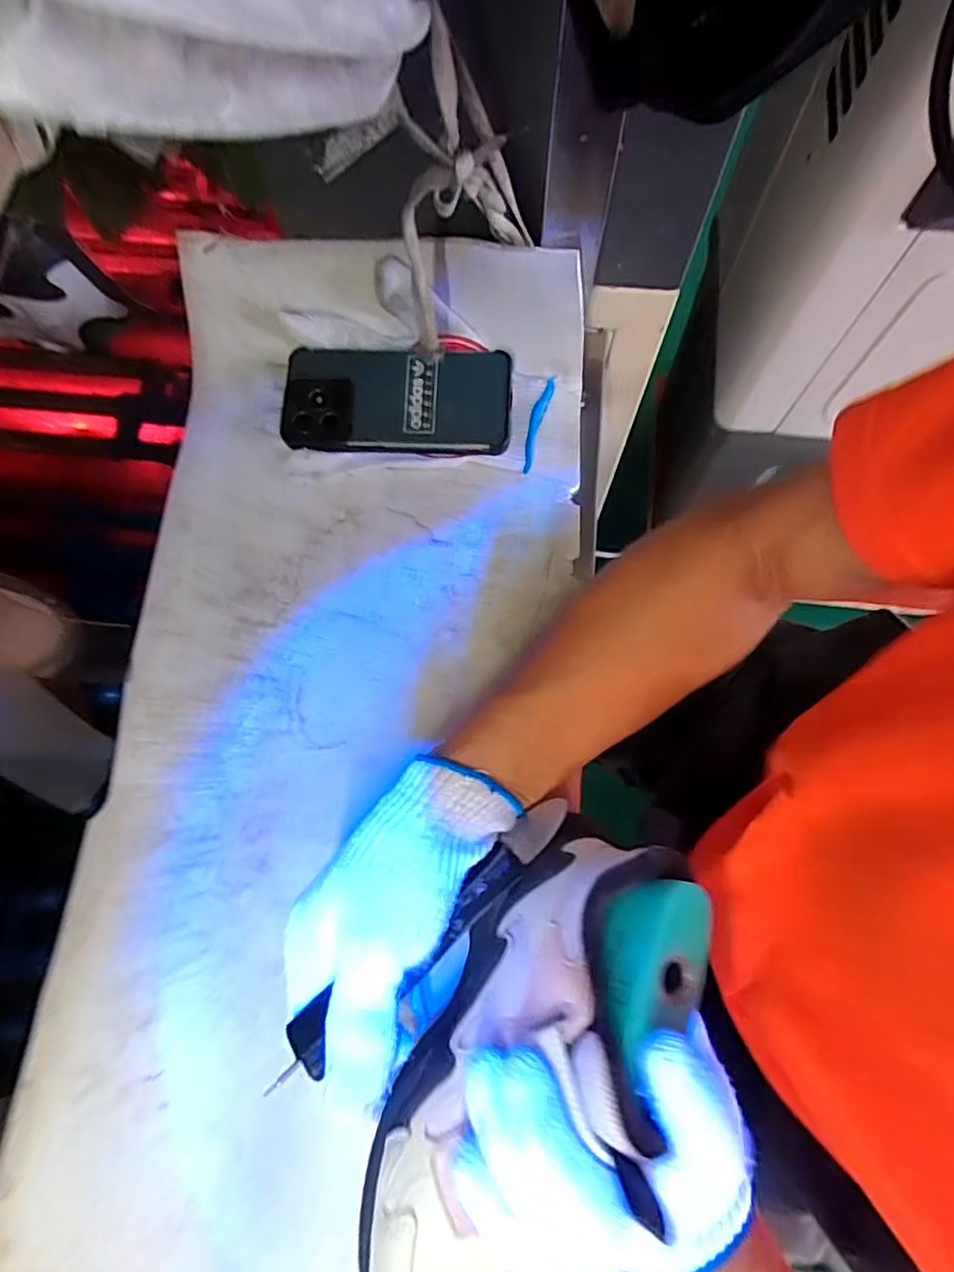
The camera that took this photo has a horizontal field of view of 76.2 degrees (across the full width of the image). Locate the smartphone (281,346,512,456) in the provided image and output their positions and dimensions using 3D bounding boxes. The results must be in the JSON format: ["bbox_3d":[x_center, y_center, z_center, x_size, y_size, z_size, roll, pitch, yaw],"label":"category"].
[{"bbox_3d":[-0.058,-0.170,0.437,0.161,0.011,0.080,2,79,2],"label":"smartphone"}]

